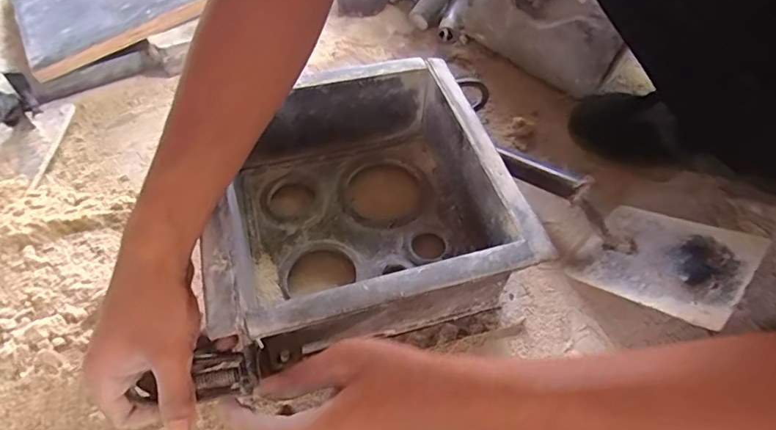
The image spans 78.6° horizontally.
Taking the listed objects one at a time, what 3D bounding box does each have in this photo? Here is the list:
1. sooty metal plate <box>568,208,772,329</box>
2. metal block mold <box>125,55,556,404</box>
[{"bbox_3d":[0.246,0.037,0.428,0.108,0.010,0.132,-41,35,-22],"label":"sooty metal plate"},{"bbox_3d":[-0.033,-0.005,0.418,0.240,0.113,0.235,-13,55,-13],"label":"metal block mold"}]

